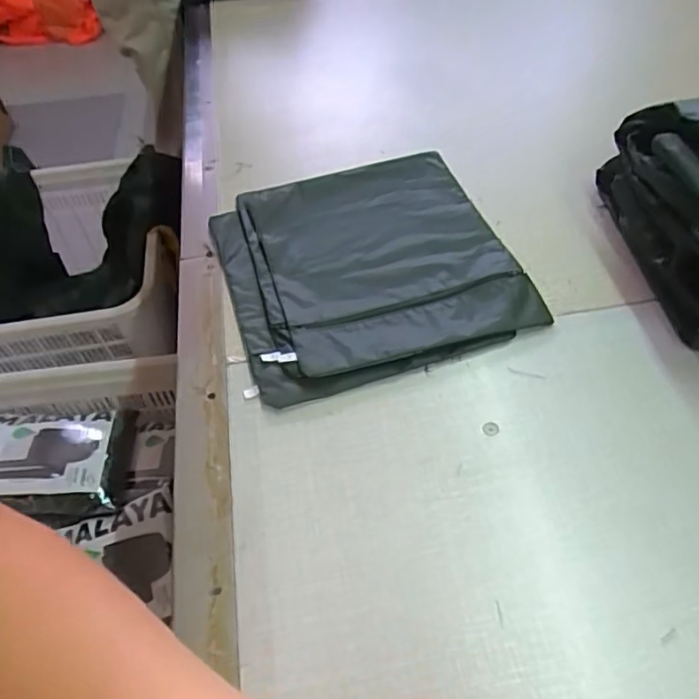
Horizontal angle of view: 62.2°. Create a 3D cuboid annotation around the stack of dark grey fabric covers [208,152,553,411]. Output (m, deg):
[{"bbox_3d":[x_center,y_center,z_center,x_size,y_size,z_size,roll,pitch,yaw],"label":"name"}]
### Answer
[{"bbox_3d":[0.016,-0.111,0.671,0.315,0.014,0.334,-16,51,-9],"label":"stack of dark grey fabric covers"}]

